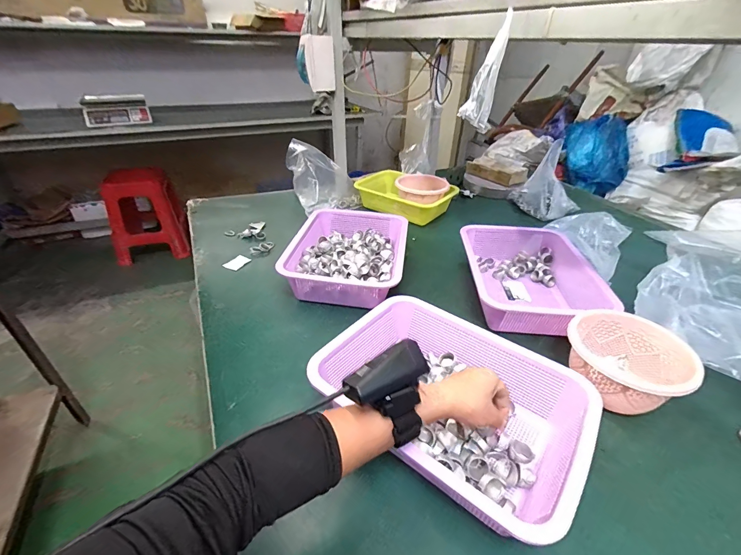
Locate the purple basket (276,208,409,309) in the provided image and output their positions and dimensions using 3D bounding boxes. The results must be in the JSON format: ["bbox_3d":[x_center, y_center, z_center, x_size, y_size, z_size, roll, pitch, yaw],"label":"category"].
[{"bbox_3d":[-0.040,-0.052,0.742,0.221,0.073,0.289,5,34,6],"label":"purple basket"}]

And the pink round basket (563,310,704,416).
[{"bbox_3d":[0.349,0.121,0.493,0.127,0.094,0.129,1,33,0],"label":"pink round basket"}]

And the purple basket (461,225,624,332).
[{"bbox_3d":[0.297,0.001,0.685,0.214,0.084,0.288,4,34,5],"label":"purple basket"}]

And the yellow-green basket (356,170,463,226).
[{"bbox_3d":[0.092,-0.235,1.034,0.260,0.079,0.181,29,43,36],"label":"yellow-green basket"}]

